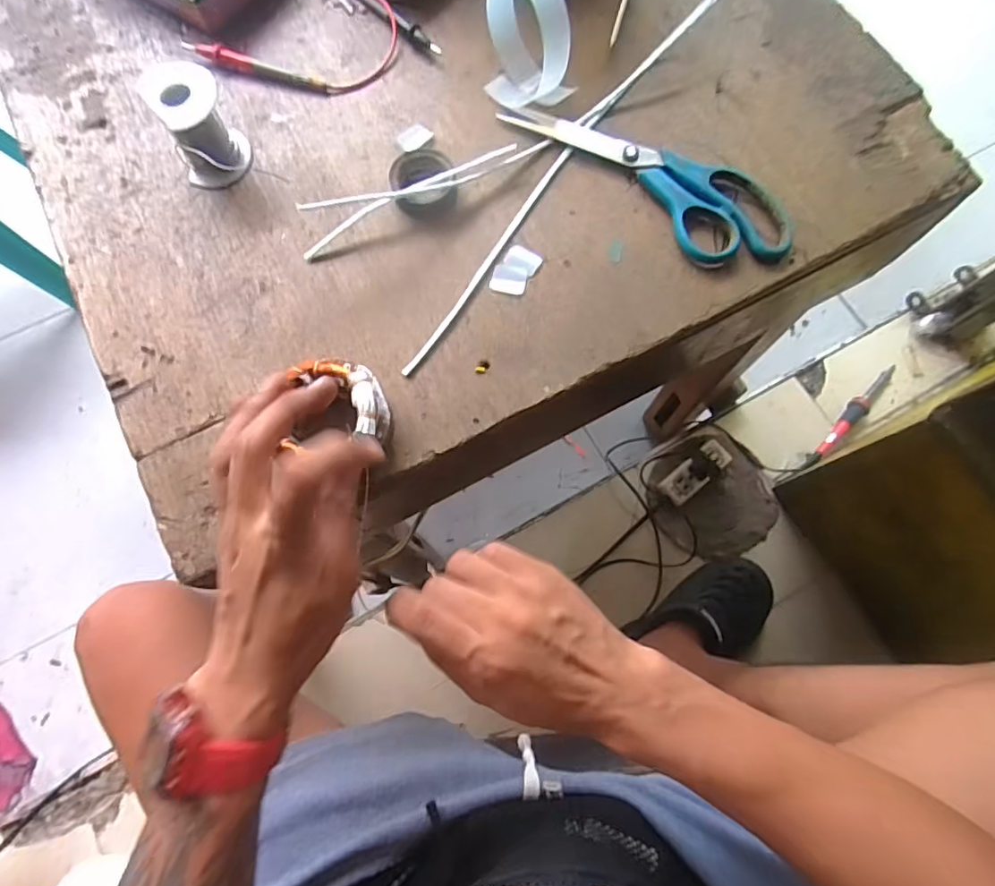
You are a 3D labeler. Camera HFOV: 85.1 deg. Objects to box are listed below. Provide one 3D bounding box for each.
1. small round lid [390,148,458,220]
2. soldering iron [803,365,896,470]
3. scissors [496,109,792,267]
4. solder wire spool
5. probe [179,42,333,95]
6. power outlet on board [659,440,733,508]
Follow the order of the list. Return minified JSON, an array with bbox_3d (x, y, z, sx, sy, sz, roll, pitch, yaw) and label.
[{"bbox_3d":[-0.053,-0.190,0.395,0.045,0.018,0.045,0,73,0],"label":"small round lid"},{"bbox_3d":[0.547,-0.044,0.833,0.027,0.024,0.235,42,79,11],"label":"soldering iron"},{"bbox_3d":[0.109,-0.200,0.398,0.228,0.015,0.069,38,77,10],"label":"scissors"},{"bbox_3d":[-0.210,-0.223,0.382,0.046,0.062,0.046,0,73,0],"label":"solder wire spool"},{"bbox_3d":[-0.191,-0.295,0.422,0.125,0.011,0.014,17,74,5],"label":"probe"},{"bbox_3d":[0.299,0.046,0.818,0.112,0.030,0.043,-38,78,-10],"label":"power outlet on board"}]

